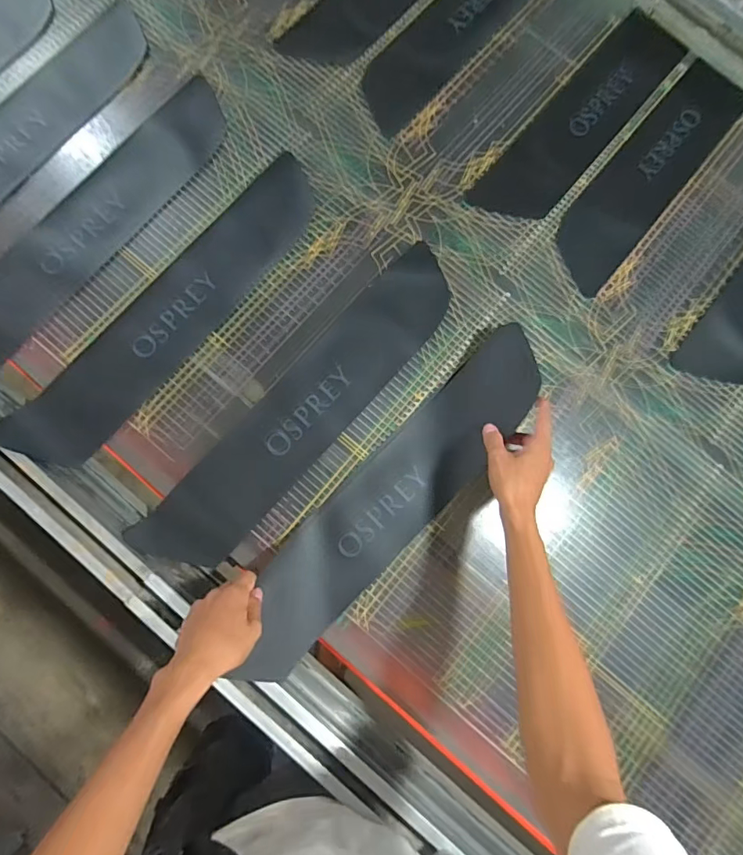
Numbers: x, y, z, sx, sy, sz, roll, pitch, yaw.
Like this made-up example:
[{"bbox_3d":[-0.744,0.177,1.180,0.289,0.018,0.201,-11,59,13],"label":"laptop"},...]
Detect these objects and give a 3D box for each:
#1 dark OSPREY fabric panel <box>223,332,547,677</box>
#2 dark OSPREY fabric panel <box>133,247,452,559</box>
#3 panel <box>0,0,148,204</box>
[{"bbox_3d":[0.022,0.108,0.607,0.124,0.065,0.501,42,87,7],"label":"dark OSPREY fabric panel"},{"bbox_3d":[-0.082,-0.029,0.648,0.117,0.010,0.556,43,82,4],"label":"dark OSPREY fabric panel"},{"bbox_3d":[-0.550,-0.432,0.701,0.128,0.009,0.566,35,79,6],"label":"panel"}]

